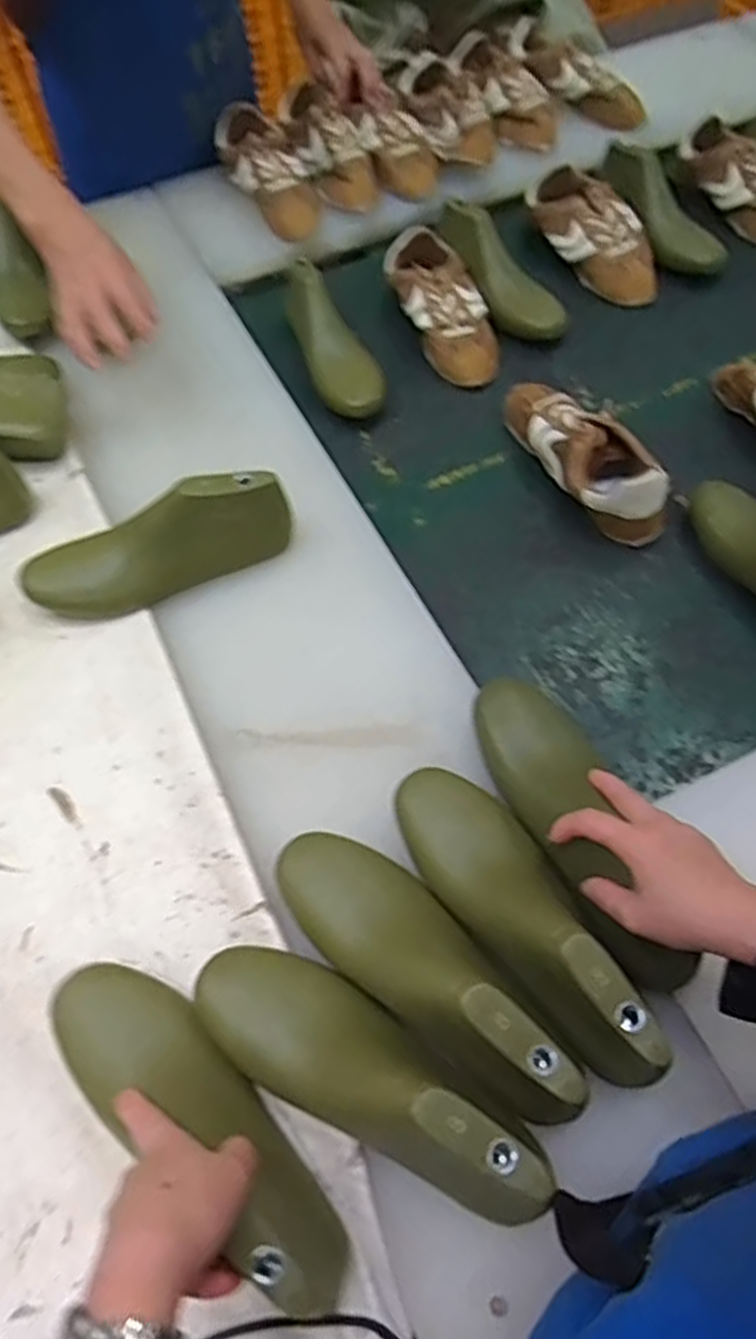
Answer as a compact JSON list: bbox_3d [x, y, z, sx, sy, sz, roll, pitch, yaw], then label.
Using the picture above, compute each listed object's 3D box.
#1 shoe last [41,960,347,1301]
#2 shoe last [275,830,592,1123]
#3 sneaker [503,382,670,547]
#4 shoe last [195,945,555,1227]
[{"bbox_3d":[-0.115,0.279,0.481,0.245,0.077,0.078,32,66,28],"label":"shoe last"},{"bbox_3d":[0.030,0.195,0.515,0.077,0.084,0.243,-42,53,-19],"label":"shoe last"},{"bbox_3d":[0.212,-0.238,0.825,0.080,0.078,0.254,-26,61,-11],"label":"sneaker"},{"bbox_3d":[-0.010,0.246,0.480,0.239,0.095,0.076,25,64,17],"label":"shoe last"}]

